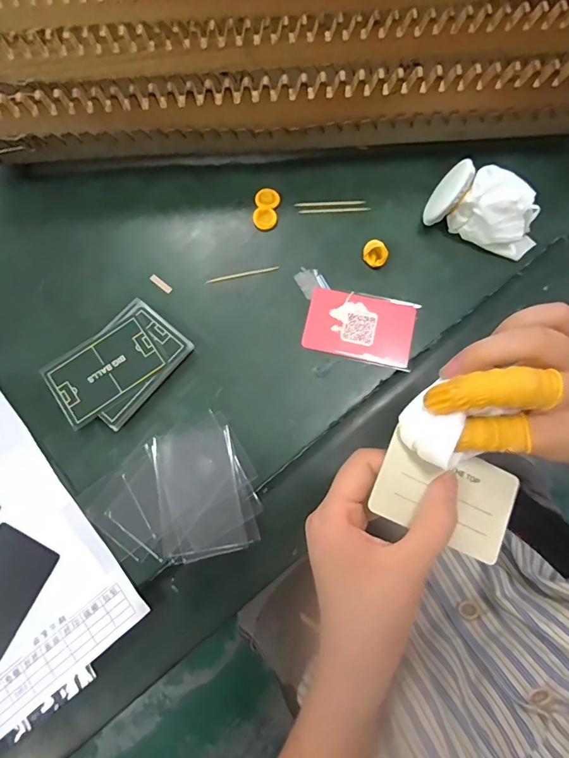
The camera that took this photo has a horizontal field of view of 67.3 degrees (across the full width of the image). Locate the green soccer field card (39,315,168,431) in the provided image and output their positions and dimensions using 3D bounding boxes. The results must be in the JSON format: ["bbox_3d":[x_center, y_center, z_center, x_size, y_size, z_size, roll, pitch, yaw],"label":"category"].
[{"bbox_3d":[-0.139,-0.008,0.332,0.083,0.005,0.057,-35,79,-8],"label":"green soccer field card"}]

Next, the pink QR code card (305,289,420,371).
[{"bbox_3d":[0.062,-0.043,0.348,0.086,0.004,0.057,12,77,4],"label":"pink QR code card"}]

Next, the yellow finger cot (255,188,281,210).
[{"bbox_3d":[-0.015,-0.160,0.375,0.022,0.004,0.019,10,77,4],"label":"yellow finger cot"}]

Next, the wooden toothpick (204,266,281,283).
[{"bbox_3d":[-0.035,-0.088,0.358,0.060,0.004,0.004,-12,77,-1],"label":"wooden toothpick"}]

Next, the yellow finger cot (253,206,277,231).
[{"bbox_3d":[-0.017,-0.140,0.370,0.020,0.004,0.022,0,77,1],"label":"yellow finger cot"}]

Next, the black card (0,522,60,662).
[{"bbox_3d":[-0.203,0.152,0.302,0.051,0.004,0.082,26,79,7],"label":"black card"}]

